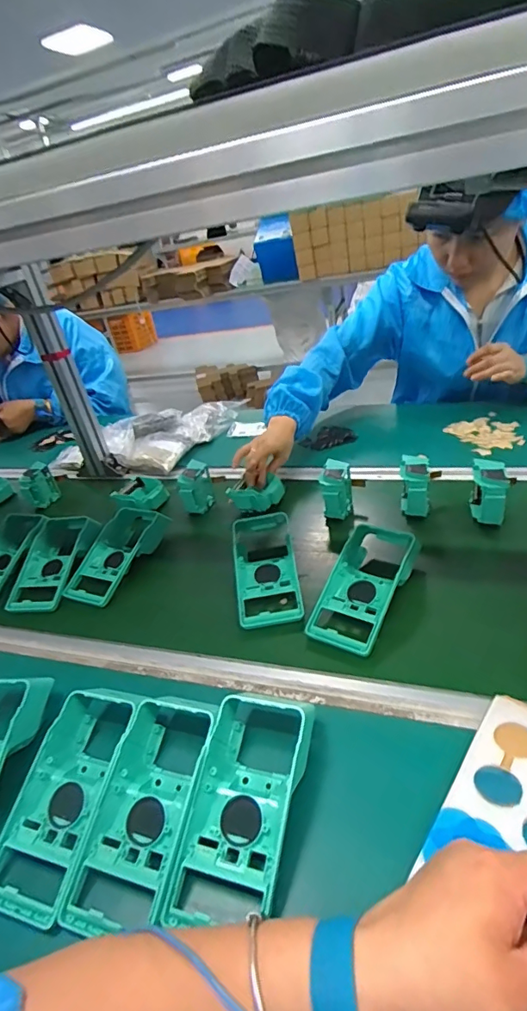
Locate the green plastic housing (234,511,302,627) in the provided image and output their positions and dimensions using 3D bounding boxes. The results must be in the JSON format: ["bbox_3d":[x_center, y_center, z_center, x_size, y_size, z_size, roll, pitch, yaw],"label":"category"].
[{"bbox_3d":[0.003,0.084,0.666,0.078,0.030,0.184,-7,45,1],"label":"green plastic housing"}]

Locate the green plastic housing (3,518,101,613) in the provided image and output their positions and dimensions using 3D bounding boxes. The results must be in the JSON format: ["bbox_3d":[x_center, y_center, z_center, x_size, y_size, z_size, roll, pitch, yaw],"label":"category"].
[{"bbox_3d":[-0.332,0.089,0.785,0.102,0.061,0.180,5,35,19],"label":"green plastic housing"}]

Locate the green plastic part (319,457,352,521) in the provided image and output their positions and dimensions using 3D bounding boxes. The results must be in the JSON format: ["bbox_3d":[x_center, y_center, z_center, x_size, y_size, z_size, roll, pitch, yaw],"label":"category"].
[{"bbox_3d":[0.114,-0.023,0.759,0.043,0.075,0.081,0,34,12],"label":"green plastic part"}]

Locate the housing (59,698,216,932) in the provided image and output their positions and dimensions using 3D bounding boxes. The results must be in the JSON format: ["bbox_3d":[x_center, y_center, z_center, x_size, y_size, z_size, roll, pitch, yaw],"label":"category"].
[{"bbox_3d":[-0.099,0.254,0.425,0.089,0.056,0.183,3,34,16],"label":"housing"}]

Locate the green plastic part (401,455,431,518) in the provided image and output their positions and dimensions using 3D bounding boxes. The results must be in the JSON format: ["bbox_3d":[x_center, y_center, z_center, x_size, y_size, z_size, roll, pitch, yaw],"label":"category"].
[{"bbox_3d":[0.228,-0.028,0.734,0.047,0.075,0.064,0,34,12],"label":"green plastic part"}]

